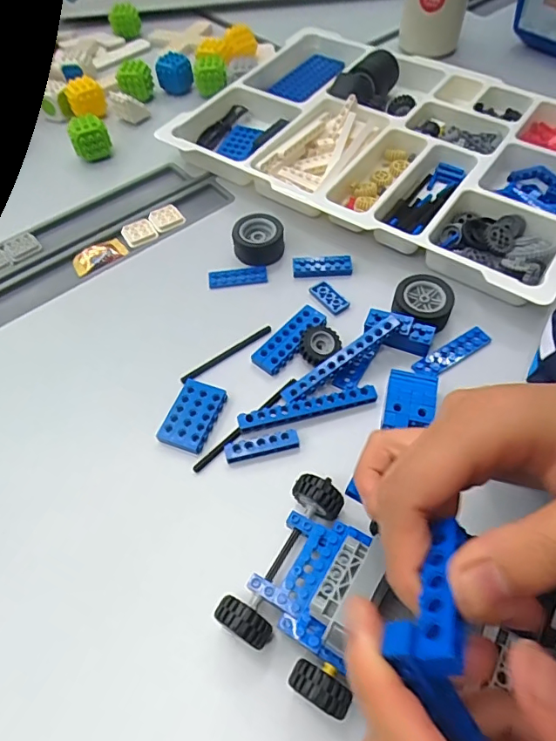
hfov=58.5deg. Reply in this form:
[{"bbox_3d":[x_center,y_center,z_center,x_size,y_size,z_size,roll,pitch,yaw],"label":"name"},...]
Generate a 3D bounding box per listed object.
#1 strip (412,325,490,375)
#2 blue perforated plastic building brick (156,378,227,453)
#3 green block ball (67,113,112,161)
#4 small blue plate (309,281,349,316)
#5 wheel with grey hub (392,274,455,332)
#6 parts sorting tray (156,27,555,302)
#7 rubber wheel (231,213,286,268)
[{"bbox_3d":[0.126,-0.013,0.361,0.061,0.007,0.017,-26,58,-15],"label":"strip"},{"bbox_3d":[-0.058,0.030,0.338,0.031,0.005,0.048,17,58,14],"label":"blue perforated plastic building brick"},{"bbox_3d":[-0.189,-0.233,0.499,0.036,0.035,0.031,-23,57,-12],"label":"green block ball"},{"bbox_3d":[0.041,-0.058,0.394,0.015,0.005,0.034,-32,60,-18],"label":"small blue plate"},{"bbox_3d":[0.107,-0.049,0.371,0.041,0.023,0.041,-1,55,2],"label":"wheel with grey hub"},{"bbox_3d":[0.097,-0.230,0.484,0.409,0.045,0.269,29,62,21],"label":"parts sorting tray"},{"bbox_3d":[-0.016,-0.110,0.417,0.041,0.026,0.037,-6,55,-1],"label":"rubber wheel"}]

